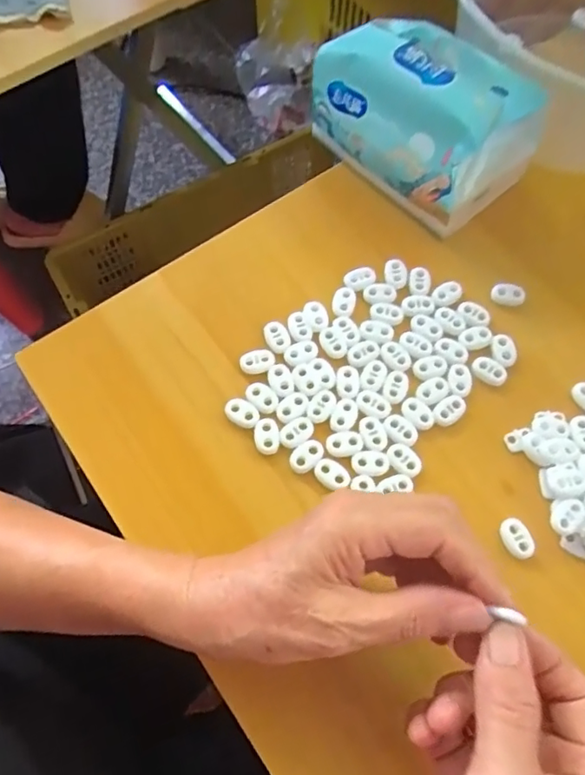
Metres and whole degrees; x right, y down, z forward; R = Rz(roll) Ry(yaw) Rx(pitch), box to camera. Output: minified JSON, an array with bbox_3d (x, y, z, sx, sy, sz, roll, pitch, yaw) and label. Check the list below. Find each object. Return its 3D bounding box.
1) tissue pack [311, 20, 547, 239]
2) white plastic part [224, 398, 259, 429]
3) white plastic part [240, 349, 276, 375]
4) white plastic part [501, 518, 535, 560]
[{"bbox_3d":[0.095,-0.192,0.391,0.100,0.081,0.140,-34,72,-13],"label":"tissue pack"},{"bbox_3d":[-0.031,0.016,0.345,0.022,0.004,0.015,33,71,13],"label":"white plastic part"},{"bbox_3d":[-0.023,-0.016,0.361,0.022,0.005,0.015,-15,68,-6],"label":"white plastic part"},{"bbox_3d":[0.129,0.087,0.319,0.014,0.008,0.022,-29,70,-11],"label":"white plastic part"}]

